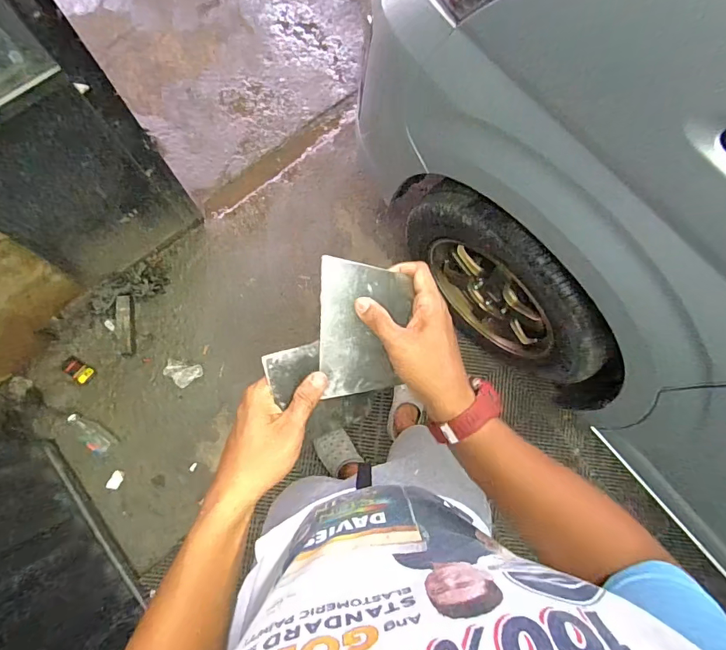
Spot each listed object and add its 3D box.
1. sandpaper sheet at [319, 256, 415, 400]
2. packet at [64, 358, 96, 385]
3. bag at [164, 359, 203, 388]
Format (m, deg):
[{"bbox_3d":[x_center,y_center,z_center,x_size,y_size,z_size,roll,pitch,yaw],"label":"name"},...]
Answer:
[{"bbox_3d":[0.001,0.005,0.443,0.090,0.004,0.137,2,96,-8],"label":"sandpaper sheet"},{"bbox_3d":[-0.982,0.158,1.479,0.096,0.012,0.062,36,80,0],"label":"packet"},{"bbox_3d":[-0.636,0.174,1.508,0.126,0.028,0.088,11,81,-4],"label":"bag"}]

